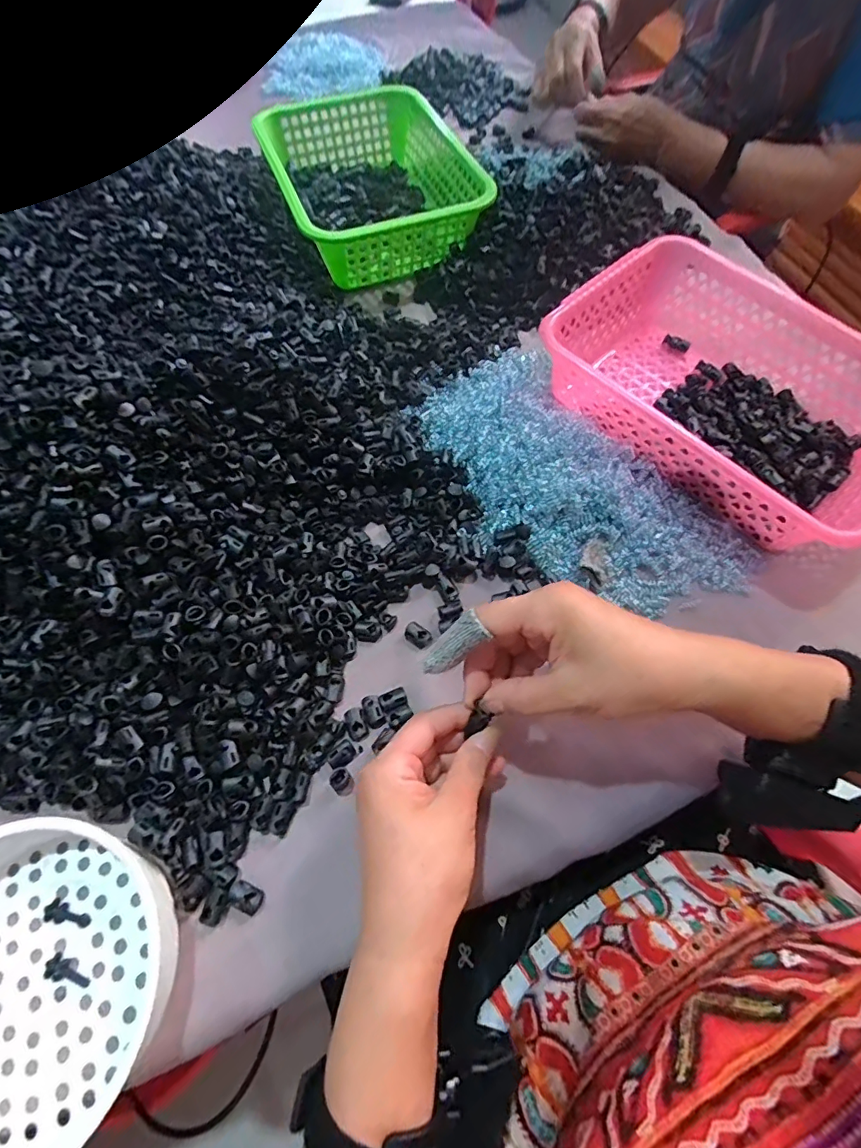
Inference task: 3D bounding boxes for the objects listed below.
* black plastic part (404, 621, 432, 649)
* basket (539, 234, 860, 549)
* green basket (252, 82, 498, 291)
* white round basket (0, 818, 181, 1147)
[{"bbox_3d":[-0.010,0.049,0.382,0.022,0.011,0.015,33,68,15],"label":"black plastic part"},{"bbox_3d":[0.272,-0.168,0.442,0.220,0.071,0.310,-39,70,-17],"label":"basket"},{"bbox_3d":[-0.080,-0.488,0.603,0.216,0.077,0.294,-20,65,-9],"label":"green basket"},{"bbox_3d":[-0.236,0.230,0.273,0.154,0.044,0.173,-34,68,-15],"label":"white round basket"}]

